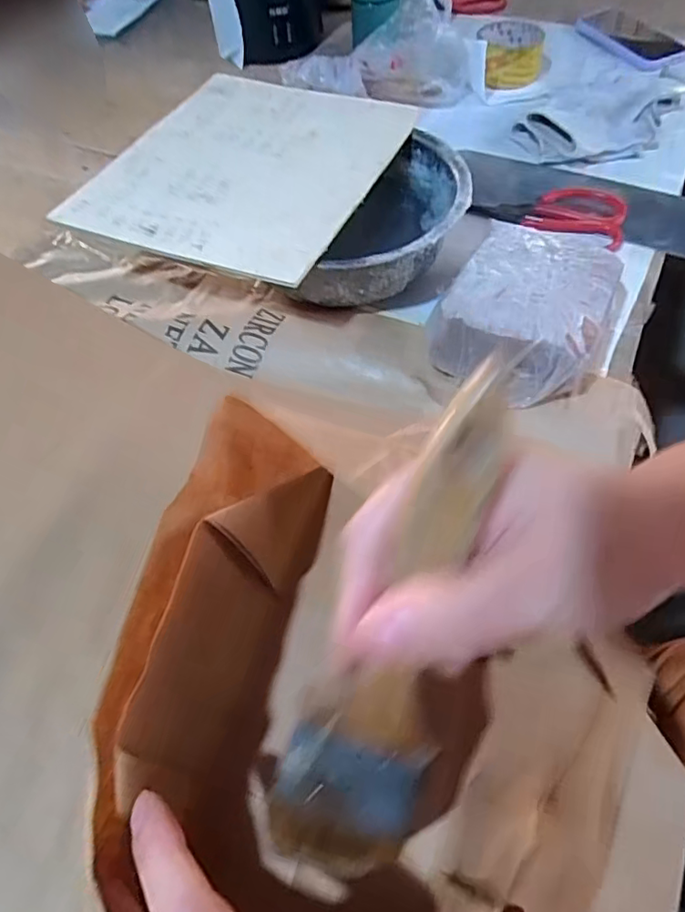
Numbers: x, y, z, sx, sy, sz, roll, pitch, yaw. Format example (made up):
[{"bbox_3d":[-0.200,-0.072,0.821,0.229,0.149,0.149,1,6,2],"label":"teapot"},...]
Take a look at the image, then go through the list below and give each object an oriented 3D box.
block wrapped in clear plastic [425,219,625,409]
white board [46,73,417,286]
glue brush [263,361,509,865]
[{"bbox_3d":[0.152,-0.118,0.454,0.122,0.061,0.160,25,62,17],"label":"block wrapped in clear plastic"},{"bbox_3d":[-0.084,-0.271,0.511,0.233,0.014,0.284,19,60,14],"label":"white board"},{"bbox_3d":[0.015,0.057,0.167,0.041,0.011,0.171,19,103,14],"label":"glue brush"}]

